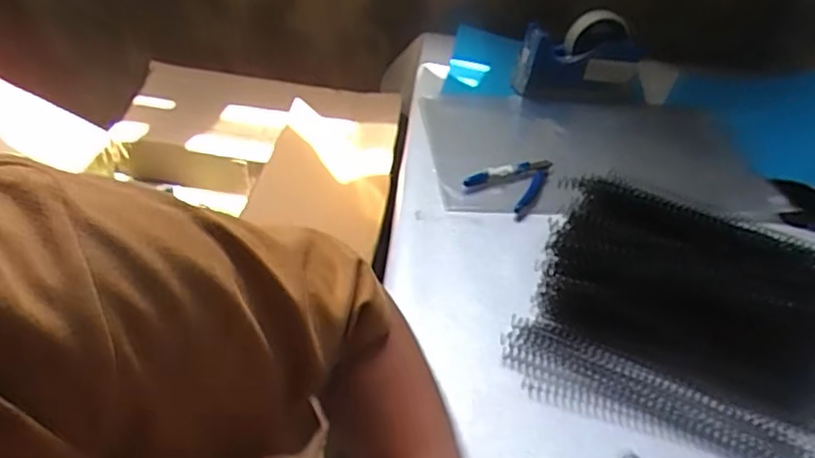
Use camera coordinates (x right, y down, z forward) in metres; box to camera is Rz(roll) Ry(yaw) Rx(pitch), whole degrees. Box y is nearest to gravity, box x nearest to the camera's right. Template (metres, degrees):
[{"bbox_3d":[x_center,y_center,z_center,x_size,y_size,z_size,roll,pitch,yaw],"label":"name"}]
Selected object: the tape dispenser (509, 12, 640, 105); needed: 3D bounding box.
[{"bbox_3d":[0.237,-0.226,0.832,0.172,0.099,0.059,-3,39,-11],"label":"tape dispenser"}]

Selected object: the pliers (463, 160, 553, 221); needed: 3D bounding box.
[{"bbox_3d":[0.122,-0.056,0.685,0.068,0.015,0.107,32,46,27],"label":"pliers"}]

